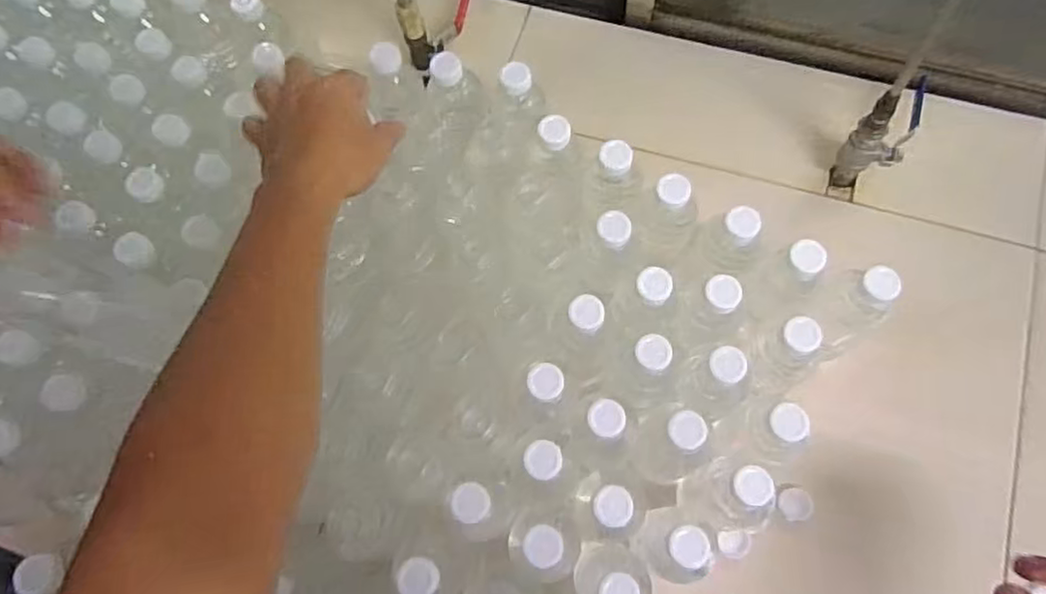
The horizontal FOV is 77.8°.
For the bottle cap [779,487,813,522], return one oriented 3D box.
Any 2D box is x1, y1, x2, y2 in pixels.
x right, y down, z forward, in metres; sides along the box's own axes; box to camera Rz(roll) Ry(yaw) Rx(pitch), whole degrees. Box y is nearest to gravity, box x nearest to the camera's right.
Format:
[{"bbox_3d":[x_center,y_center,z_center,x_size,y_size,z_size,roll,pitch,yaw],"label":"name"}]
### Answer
[{"bbox_3d":[0.255,0.194,0.605,0.027,0.014,0.029,-1,71,3],"label":"bottle cap"}]

